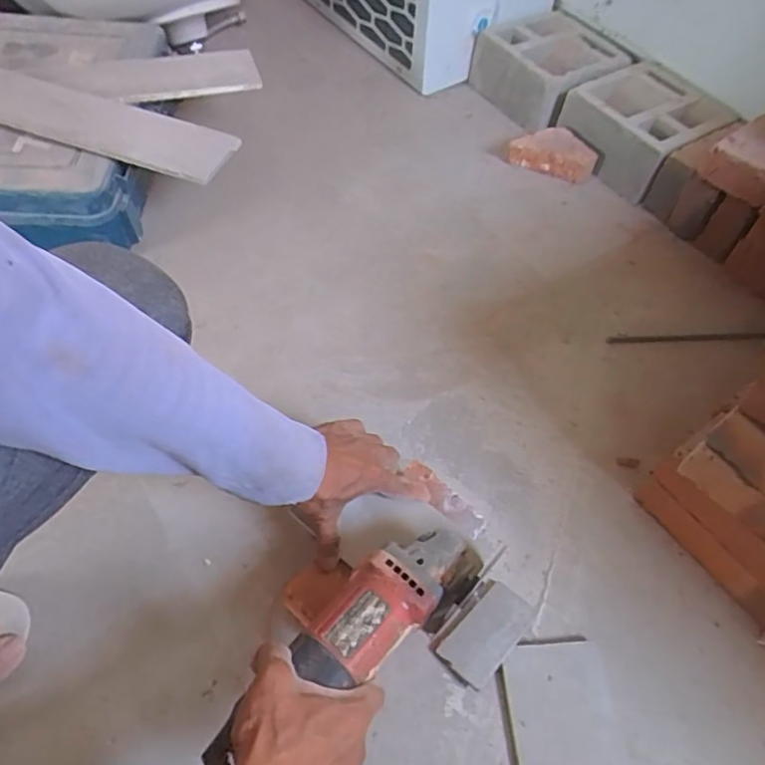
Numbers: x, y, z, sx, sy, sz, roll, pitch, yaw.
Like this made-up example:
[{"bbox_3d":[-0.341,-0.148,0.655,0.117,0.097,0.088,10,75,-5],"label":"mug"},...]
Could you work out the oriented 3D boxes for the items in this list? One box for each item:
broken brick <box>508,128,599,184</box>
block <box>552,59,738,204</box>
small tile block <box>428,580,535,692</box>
[{"bbox_3d":[0.281,-0.378,0.961,0.140,0.057,0.051,14,55,7],"label":"broken brick"},{"bbox_3d":[0.437,-0.426,0.980,0.229,0.104,0.204,-32,62,-23],"label":"block"},{"bbox_3d":[0.097,0.236,0.546,0.057,0.015,0.096,40,61,22],"label":"small tile block"}]

